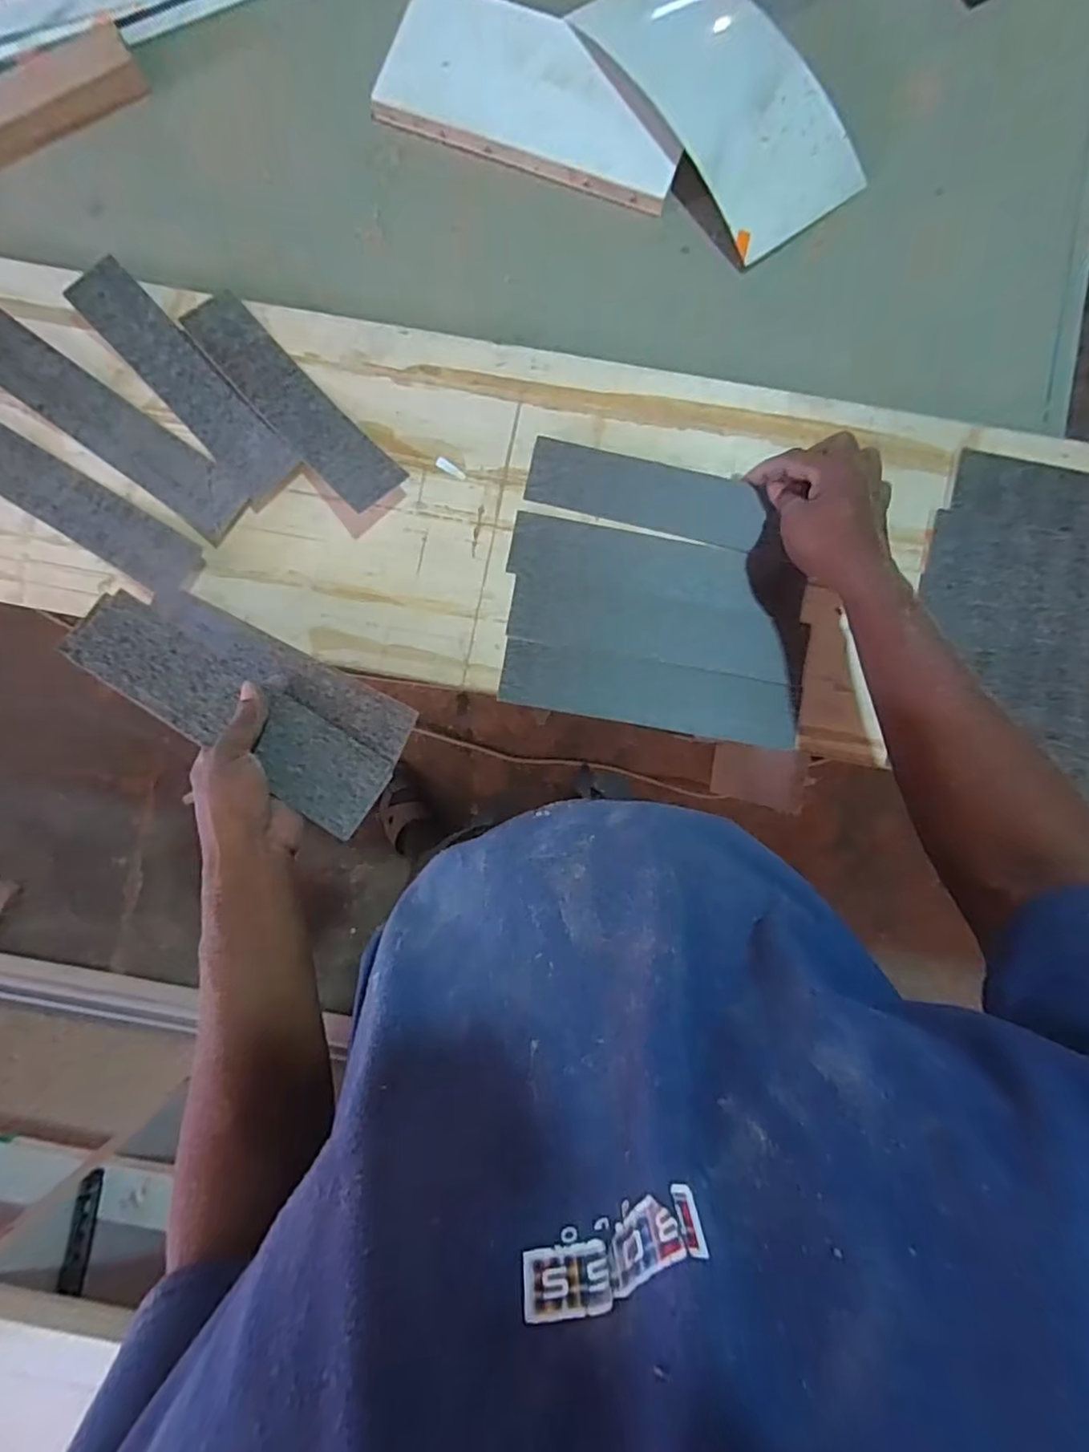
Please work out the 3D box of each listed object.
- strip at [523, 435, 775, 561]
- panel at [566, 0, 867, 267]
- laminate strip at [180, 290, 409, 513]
[{"bbox_3d":[0.095,-0.202,0.550,0.217,0.008,0.058,15,90,3],"label":"strip"},{"bbox_3d":[0.159,-0.579,0.563,0.136,0.032,0.289,-34,85,-1],"label":"panel"},{"bbox_3d":[-0.222,-0.286,0.550,0.056,0.018,0.256,-42,81,-10],"label":"laminate strip"}]

